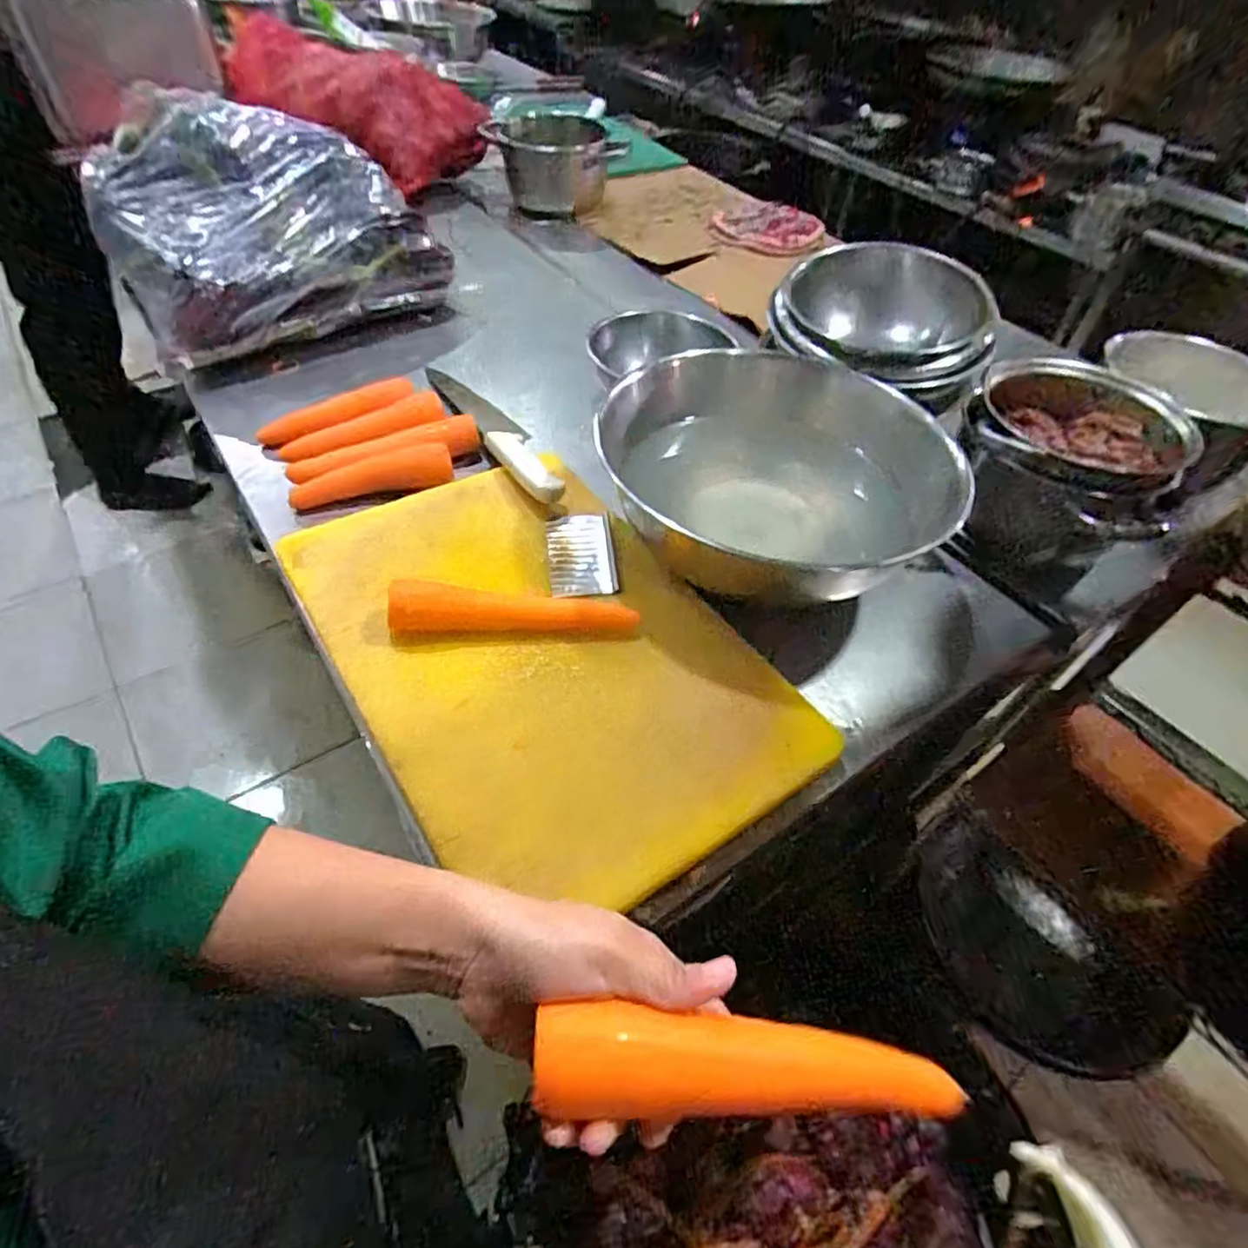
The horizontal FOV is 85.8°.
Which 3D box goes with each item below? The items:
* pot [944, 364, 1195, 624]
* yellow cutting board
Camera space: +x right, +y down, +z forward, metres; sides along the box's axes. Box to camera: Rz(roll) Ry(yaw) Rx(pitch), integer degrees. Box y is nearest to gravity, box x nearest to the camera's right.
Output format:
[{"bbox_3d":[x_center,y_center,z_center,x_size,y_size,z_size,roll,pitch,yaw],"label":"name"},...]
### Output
[{"bbox_3d":[0.453,-0.156,0.731,0.203,0.163,0.232,30,54,19],"label":"pot"},{"bbox_3d":[-0.072,0.011,0.566,0.298,0.029,0.439,-27,57,-25],"label":"yellow cutting board"}]

